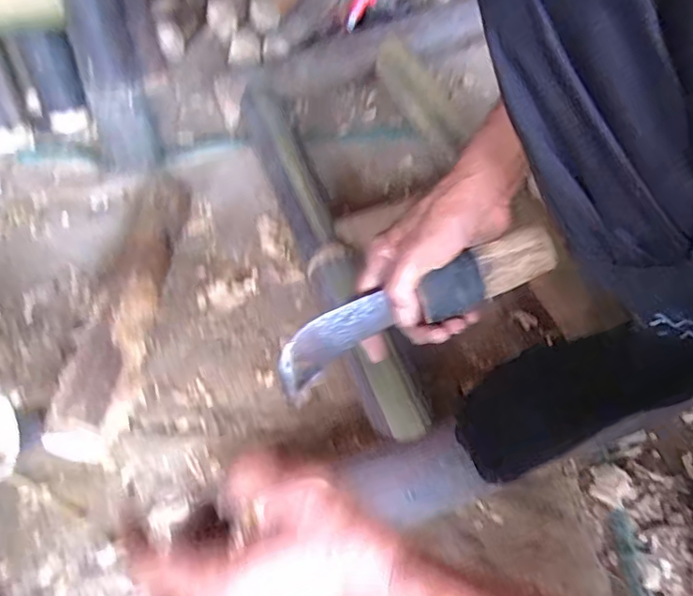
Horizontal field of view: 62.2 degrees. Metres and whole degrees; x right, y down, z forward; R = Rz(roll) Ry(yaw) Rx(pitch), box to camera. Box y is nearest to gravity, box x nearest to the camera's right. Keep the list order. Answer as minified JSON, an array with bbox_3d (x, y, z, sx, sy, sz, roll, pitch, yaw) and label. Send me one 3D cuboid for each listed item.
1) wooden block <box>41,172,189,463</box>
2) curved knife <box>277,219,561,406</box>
[{"bbox_3d":[-0.254,0.002,0.668,0.074,0.070,0.360,0,54,6],"label":"wooden block"},{"bbox_3d":[0.051,0.005,0.449,0.237,0.052,0.031,-25,56,1],"label":"curved knife"}]

